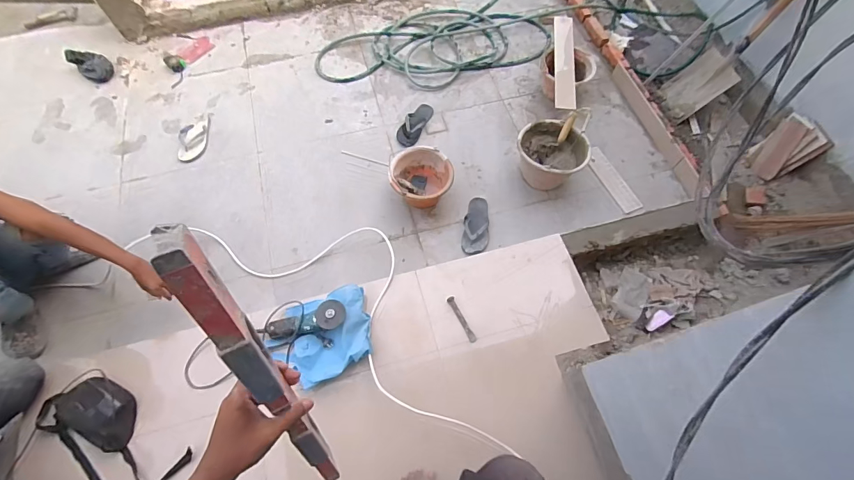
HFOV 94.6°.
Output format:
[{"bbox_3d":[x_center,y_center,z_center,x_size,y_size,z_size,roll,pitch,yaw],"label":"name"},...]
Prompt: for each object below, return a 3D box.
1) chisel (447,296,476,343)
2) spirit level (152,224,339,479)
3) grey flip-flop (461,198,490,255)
[{"bbox_3d":[0.119,0.266,1.343,0.025,0.011,0.173,-26,66,-11],"label":"chisel"},{"bbox_3d":[-0.175,0.196,0.485,0.033,0.555,0.059,-6,44,-3],"label":"spirit level"},{"bbox_3d":[0.201,-0.072,1.588,0.106,0.046,0.261,5,64,3],"label":"grey flip-flop"}]

